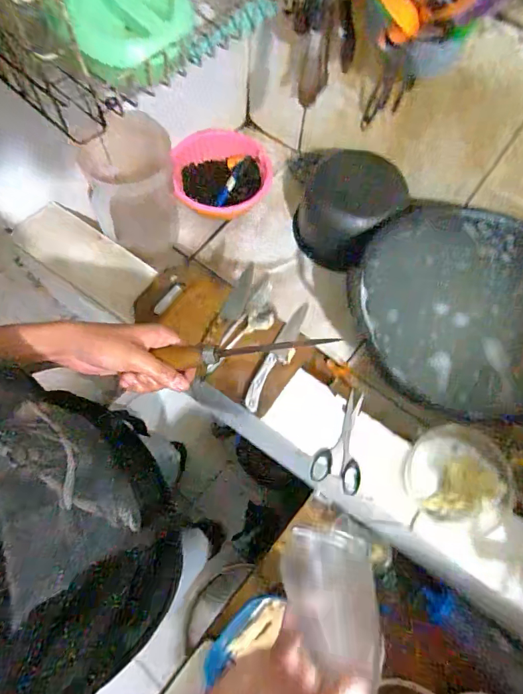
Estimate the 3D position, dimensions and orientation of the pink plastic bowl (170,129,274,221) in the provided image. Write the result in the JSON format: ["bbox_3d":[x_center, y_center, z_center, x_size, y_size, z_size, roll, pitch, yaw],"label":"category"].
[{"bbox_3d":[-0.098,-0.391,0.979,0.217,0.086,0.217,1,67,-2],"label":"pink plastic bowl"}]

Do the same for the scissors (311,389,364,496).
[{"bbox_3d":[0.129,0.142,0.648,0.077,0.020,0.154,16,68,4],"label":"scissors"}]

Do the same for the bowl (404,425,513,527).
[{"bbox_3d":[0.292,0.188,0.620,0.141,0.045,0.138,1,67,-2],"label":"bowl"}]

